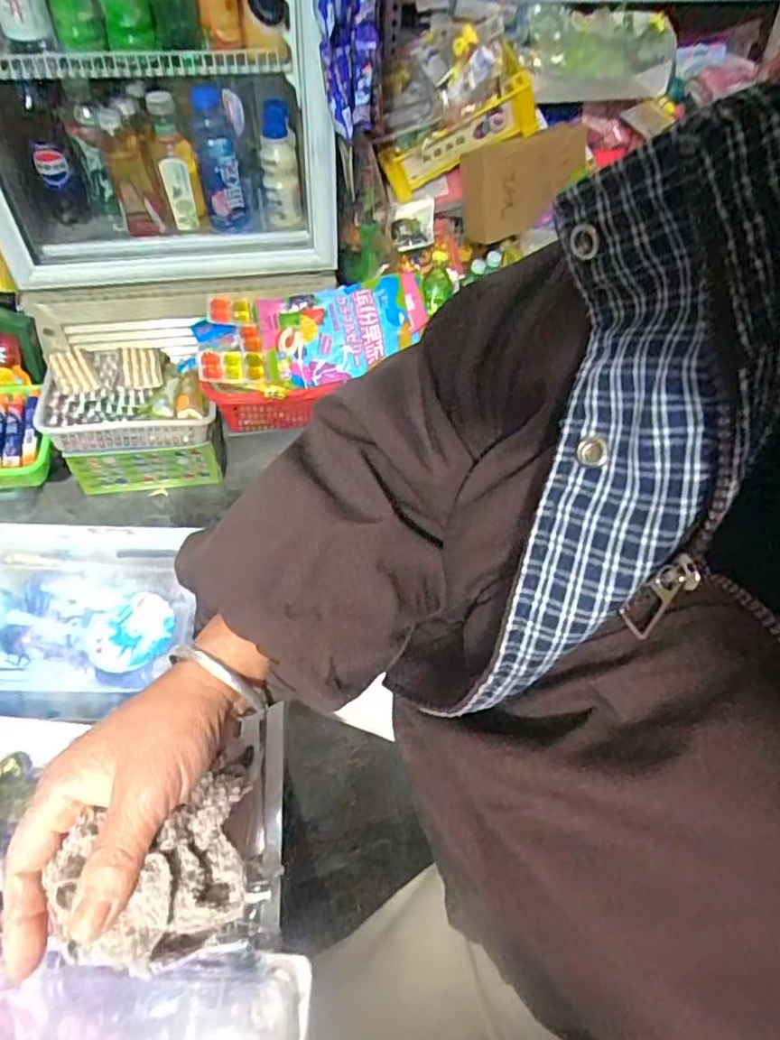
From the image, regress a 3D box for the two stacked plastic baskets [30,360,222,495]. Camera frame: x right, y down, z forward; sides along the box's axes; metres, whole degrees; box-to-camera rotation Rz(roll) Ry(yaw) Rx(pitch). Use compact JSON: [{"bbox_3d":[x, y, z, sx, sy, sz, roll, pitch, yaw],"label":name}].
[{"bbox_3d":[-0.444,-0.169,1.114,0.271,0.169,0.160,-8,56,-10],"label":"two stacked plastic baskets"}]

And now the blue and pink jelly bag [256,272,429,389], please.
[{"bbox_3d":[-0.078,-0.318,1.054,0.272,0.028,0.161,-11,83,1],"label":"blue and pink jelly bag"}]

